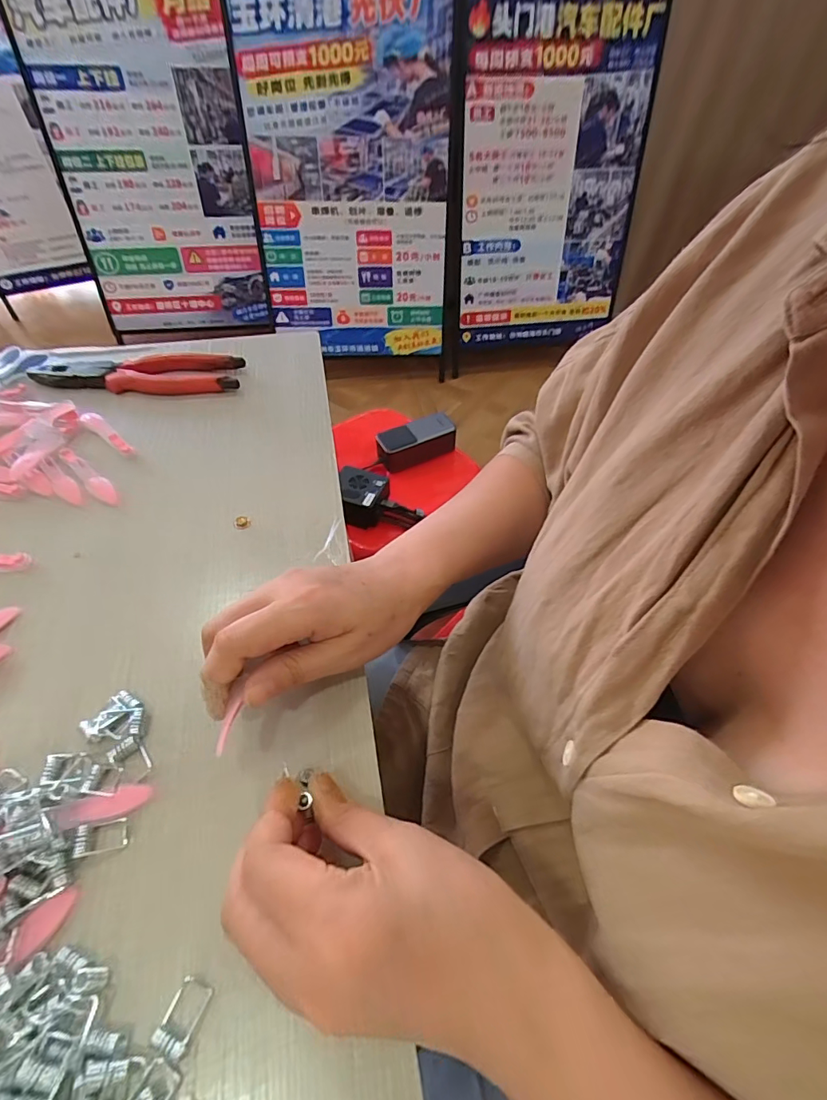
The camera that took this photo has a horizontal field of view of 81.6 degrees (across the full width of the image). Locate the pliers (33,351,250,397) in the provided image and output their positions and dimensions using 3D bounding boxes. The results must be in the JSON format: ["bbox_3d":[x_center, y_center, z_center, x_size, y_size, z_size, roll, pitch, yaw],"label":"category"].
[{"bbox_3d":[-0.252,-0.165,0.439,0.181,0.016,0.046,0,53,-6],"label":"pliers"}]

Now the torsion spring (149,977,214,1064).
[{"bbox_3d":[-0.093,0.188,0.193,0.014,0.004,0.024,20,54,10],"label":"torsion spring"}]

